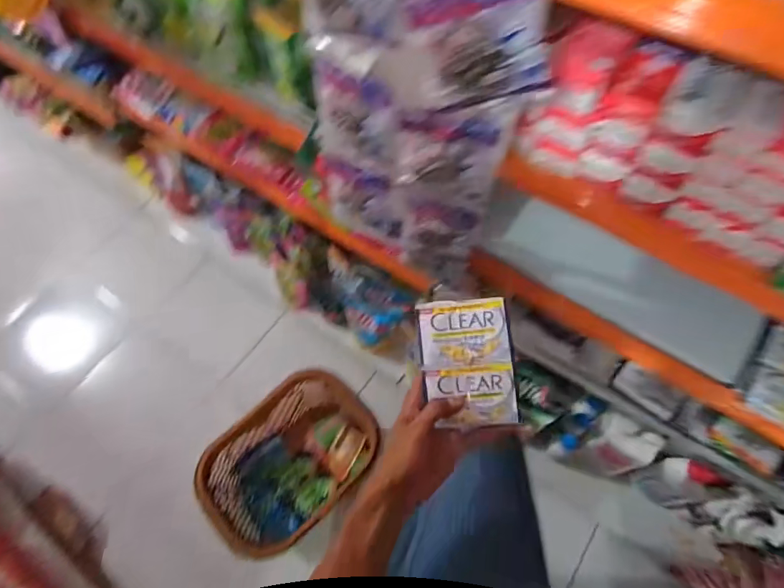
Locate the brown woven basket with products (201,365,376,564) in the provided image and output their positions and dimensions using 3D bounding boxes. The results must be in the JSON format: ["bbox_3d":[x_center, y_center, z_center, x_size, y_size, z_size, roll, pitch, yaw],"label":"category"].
[{"bbox_3d":[-0.209,0.347,0.997,0.232,0.168,0.348,40,71,20],"label":"brown woven basket with products"}]

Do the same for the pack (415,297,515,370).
[{"bbox_3d":[0.074,0.041,0.479,0.091,0.007,0.068,-5,81,5],"label":"pack"}]

